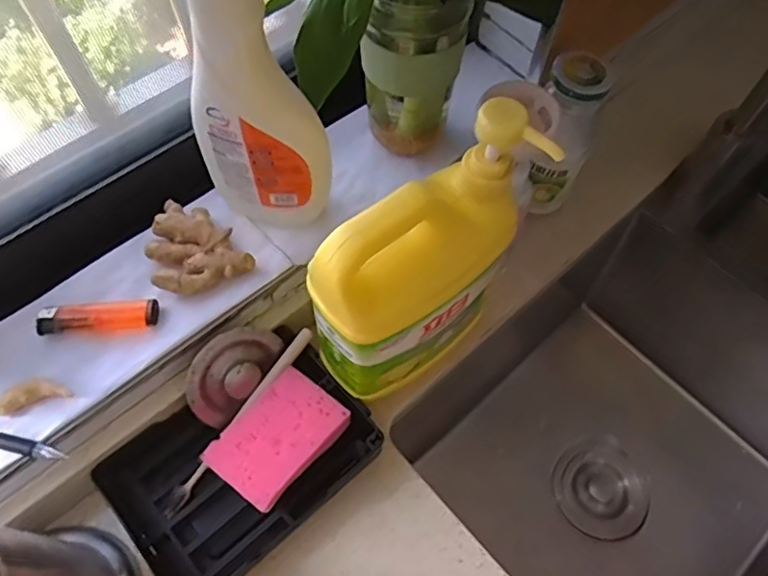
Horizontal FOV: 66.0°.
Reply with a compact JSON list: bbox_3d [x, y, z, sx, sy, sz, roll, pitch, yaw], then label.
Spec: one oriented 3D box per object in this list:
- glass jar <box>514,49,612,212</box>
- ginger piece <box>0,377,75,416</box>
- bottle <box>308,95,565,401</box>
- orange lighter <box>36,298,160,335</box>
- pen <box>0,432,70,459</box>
[{"bbox_3d":[0.148,-0.127,0.531,0.059,0.164,0.055,1,63,-2],"label":"glass jar"},{"bbox_3d":[-0.243,0.073,0.410,0.047,0.009,0.018,-16,65,-10],"label":"ginger piece"},{"bbox_3d":[0.023,-0.006,0.402,0.150,0.205,0.070,-35,69,-18],"label":"bottle"},{"bbox_3d":[-0.212,0.022,0.442,0.085,0.008,0.022,-4,63,-4],"label":"orange lighter"},{"bbox_3d":[-0.275,0.097,0.396,0.133,0.008,0.010,13,63,4],"label":"pen"}]

